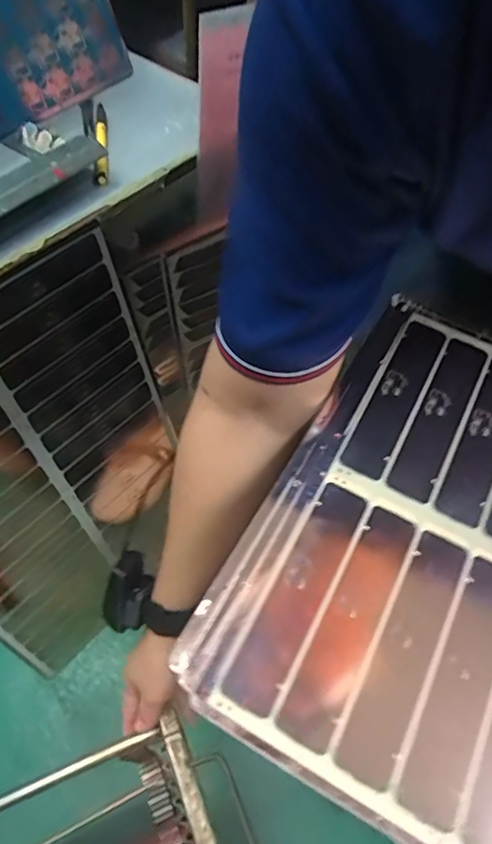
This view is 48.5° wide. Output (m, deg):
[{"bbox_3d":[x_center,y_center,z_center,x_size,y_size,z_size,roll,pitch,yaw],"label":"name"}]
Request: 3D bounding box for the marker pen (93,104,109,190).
[{"bbox_3d":[-0.144,-0.277,0.541,0.016,0.018,0.130,-4,56,-6],"label":"marker pen"}]

